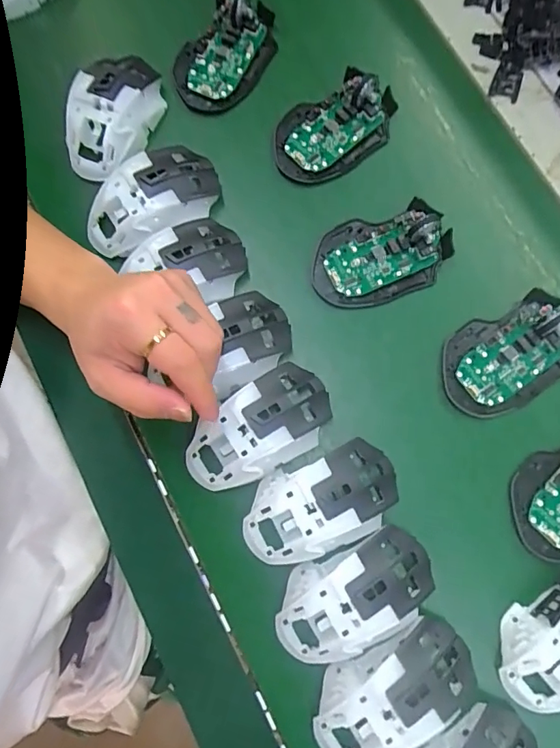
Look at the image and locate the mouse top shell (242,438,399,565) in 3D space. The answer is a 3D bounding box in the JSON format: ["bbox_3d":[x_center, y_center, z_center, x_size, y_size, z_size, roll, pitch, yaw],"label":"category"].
[{"bbox_3d":[0.029,0.095,0.351,0.114,0.030,0.067,-20,81,-2],"label":"mouse top shell"}]

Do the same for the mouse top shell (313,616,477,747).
[{"bbox_3d":[0.079,0.221,0.327,0.112,0.034,0.076,-21,81,-2],"label":"mouse top shell"}]

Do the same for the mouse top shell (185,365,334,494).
[{"bbox_3d":[-0.015,0.045,0.368,0.120,0.043,0.064,-36,82,-4],"label":"mouse top shell"}]

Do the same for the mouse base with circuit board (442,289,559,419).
[{"bbox_3d":[0.186,-0.016,0.387,0.115,0.024,0.074,-26,81,-3],"label":"mouse base with circuit board"}]

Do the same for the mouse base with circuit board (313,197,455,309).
[{"bbox_3d":[0.084,-0.099,0.399,0.112,0.024,0.071,-14,81,-1],"label":"mouse base with circuit board"}]

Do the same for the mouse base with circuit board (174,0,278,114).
[{"bbox_3d":[-0.048,-0.293,0.440,0.068,0.034,0.112,41,84,7],"label":"mouse base with circuit board"}]

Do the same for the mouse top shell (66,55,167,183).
[{"bbox_3d":[-0.144,-0.226,0.419,0.062,0.034,0.114,24,82,5],"label":"mouse top shell"}]

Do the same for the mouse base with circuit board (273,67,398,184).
[{"bbox_3d":[0.048,-0.218,0.422,0.113,0.028,0.072,-38,82,-5],"label":"mouse base with circuit board"}]

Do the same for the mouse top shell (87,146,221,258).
[{"bbox_3d":[-0.106,-0.142,0.402,0.120,0.034,0.067,-29,81,-3],"label":"mouse top shell"}]

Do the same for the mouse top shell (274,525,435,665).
[{"bbox_3d":[0.053,0.157,0.340,0.115,0.034,0.063,-26,81,-3],"label":"mouse top shell"}]

